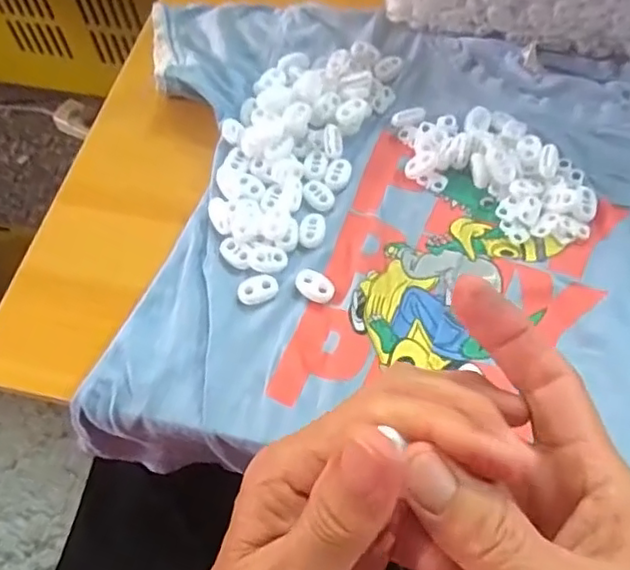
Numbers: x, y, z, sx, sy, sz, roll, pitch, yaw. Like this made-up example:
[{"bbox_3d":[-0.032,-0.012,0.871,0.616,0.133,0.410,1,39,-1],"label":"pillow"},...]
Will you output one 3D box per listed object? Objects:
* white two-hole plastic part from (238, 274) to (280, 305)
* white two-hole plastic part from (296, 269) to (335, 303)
[{"bbox_3d":[-0.032,0.002,0.354,0.022,0.004,0.016,-17,62,-6],"label":"white two-hole plastic part"},{"bbox_3d":[0.000,0.000,0.355,0.022,0.006,0.016,35,69,19],"label":"white two-hole plastic part"}]

